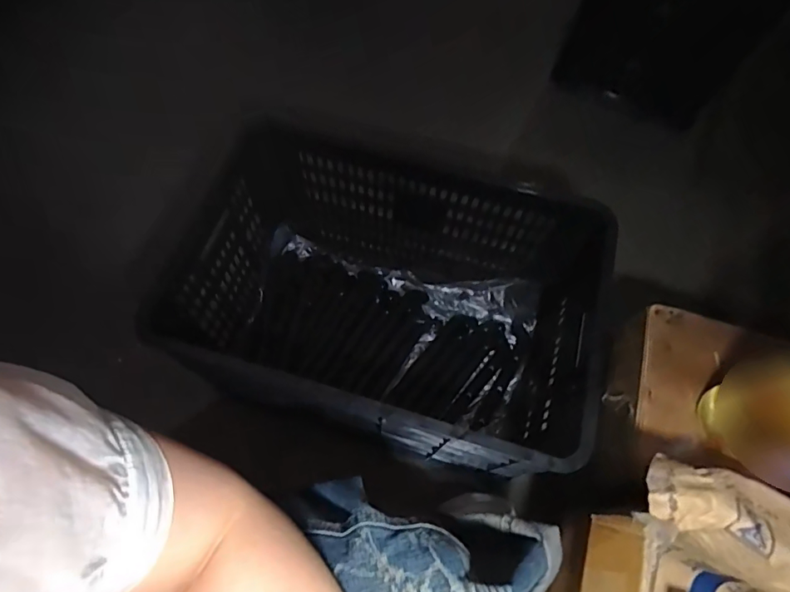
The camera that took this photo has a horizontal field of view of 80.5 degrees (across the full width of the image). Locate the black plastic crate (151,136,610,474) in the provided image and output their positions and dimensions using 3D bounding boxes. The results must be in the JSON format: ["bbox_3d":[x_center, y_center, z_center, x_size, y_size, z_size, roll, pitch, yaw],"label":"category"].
[{"bbox_3d":[0.000,0.011,0.741,0.592,0.300,0.349,15,66,5],"label":"black plastic crate"}]

